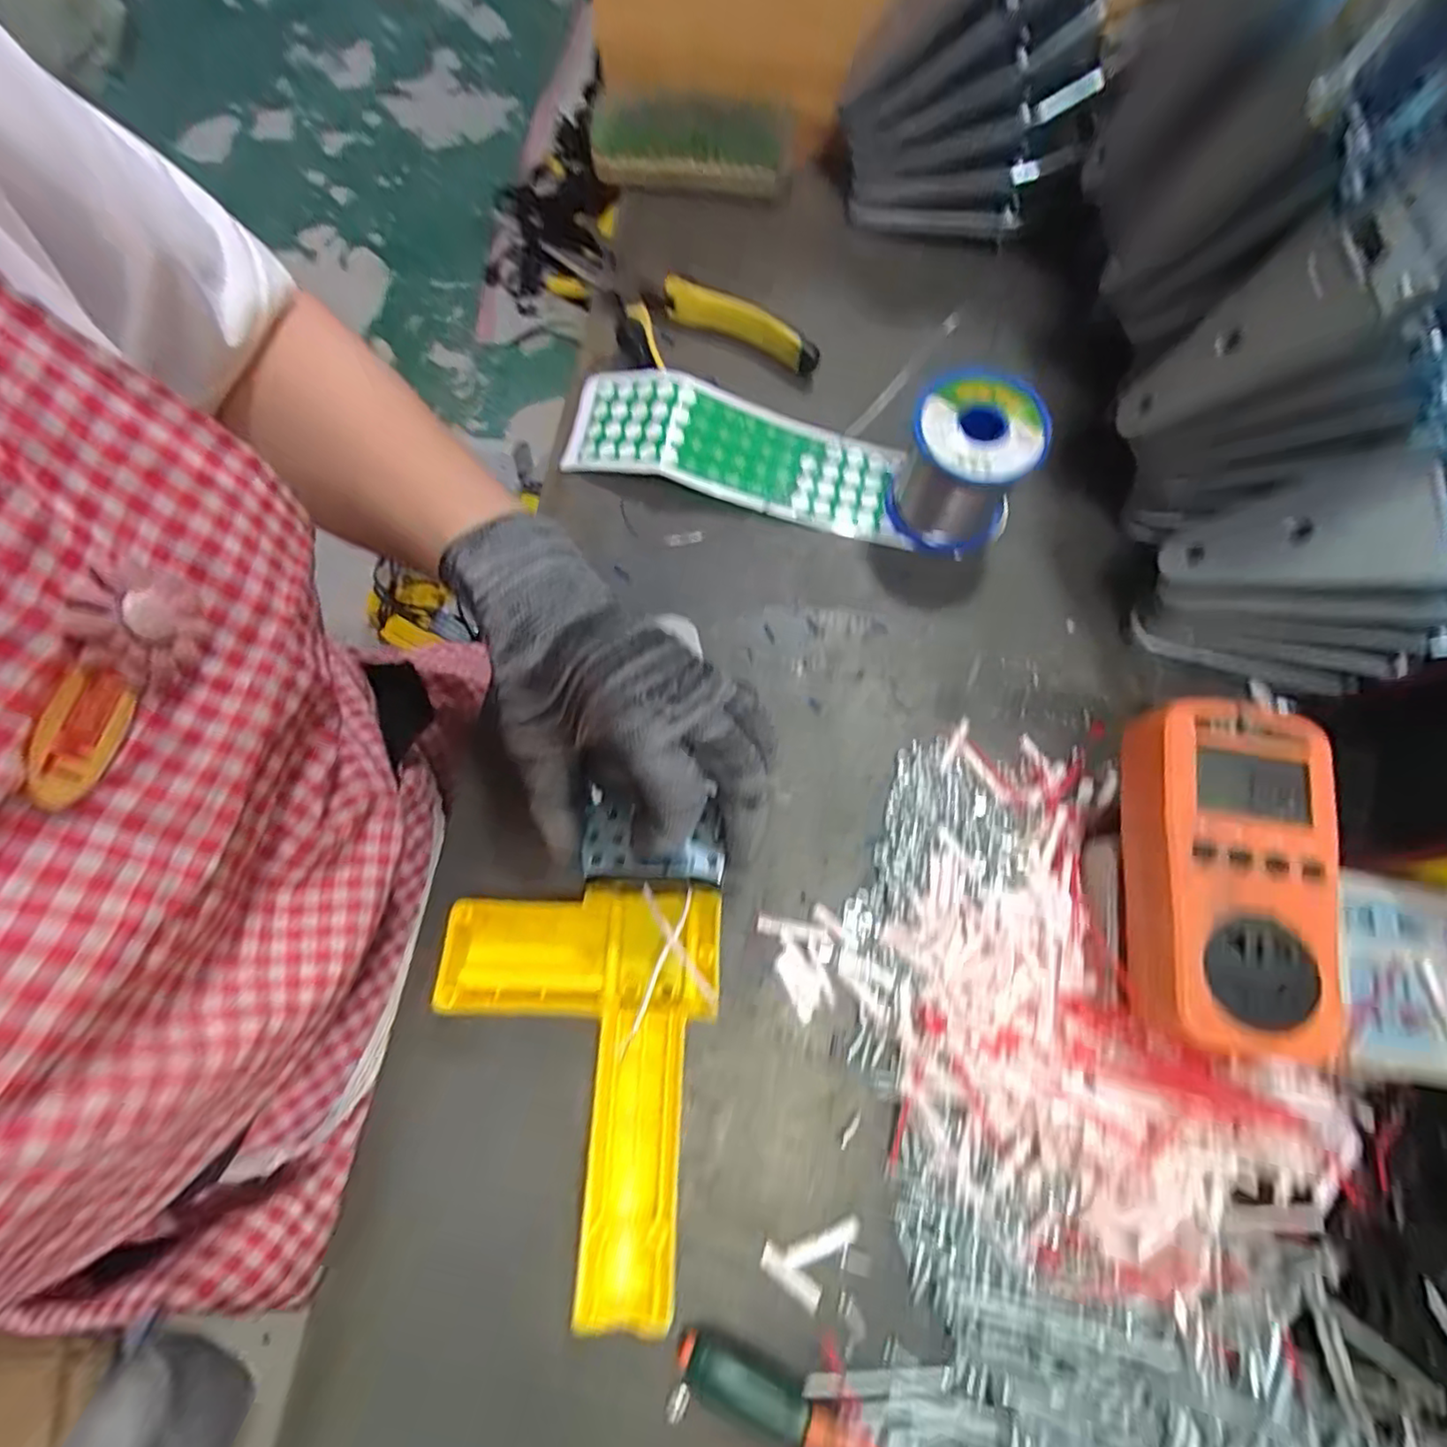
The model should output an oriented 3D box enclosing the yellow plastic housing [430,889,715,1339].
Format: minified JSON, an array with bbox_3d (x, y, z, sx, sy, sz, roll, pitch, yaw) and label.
[{"bbox_3d":[-0.062,0.141,0.266,0.114,0.044,0.145,3,72,2],"label":"yellow plastic housing"}]

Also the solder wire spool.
[{"bbox_3d":[0.129,-0.139,0.345,0.064,0.066,0.063,0,72,1],"label":"solder wire spool"}]

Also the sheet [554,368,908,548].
[{"bbox_3d":[0.006,-0.159,0.368,0.194,0.025,0.063,13,72,5],"label":"sheet"}]

